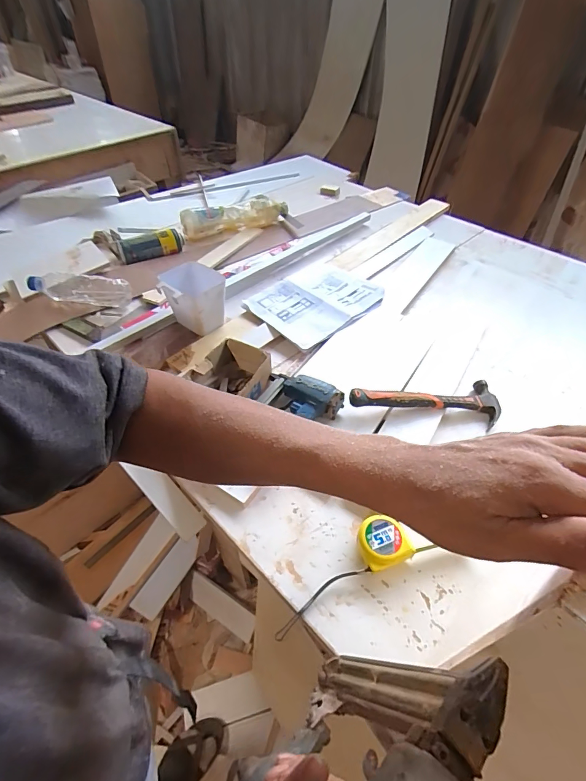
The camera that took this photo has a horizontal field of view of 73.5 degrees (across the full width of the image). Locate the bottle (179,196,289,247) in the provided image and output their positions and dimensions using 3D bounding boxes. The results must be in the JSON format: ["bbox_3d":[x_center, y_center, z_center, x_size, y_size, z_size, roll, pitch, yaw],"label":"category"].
[{"bbox_3d":[-0.166,-0.531,1.191,0.338,0.091,0.088,-19,49,-19],"label":"bottle"}]

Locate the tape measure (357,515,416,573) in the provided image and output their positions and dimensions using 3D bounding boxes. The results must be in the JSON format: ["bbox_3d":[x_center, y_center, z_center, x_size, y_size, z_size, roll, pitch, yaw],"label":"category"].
[{"bbox_3d":[0.121,0.210,0.540,0.064,0.036,0.064,-18,49,-18],"label":"tape measure"}]

